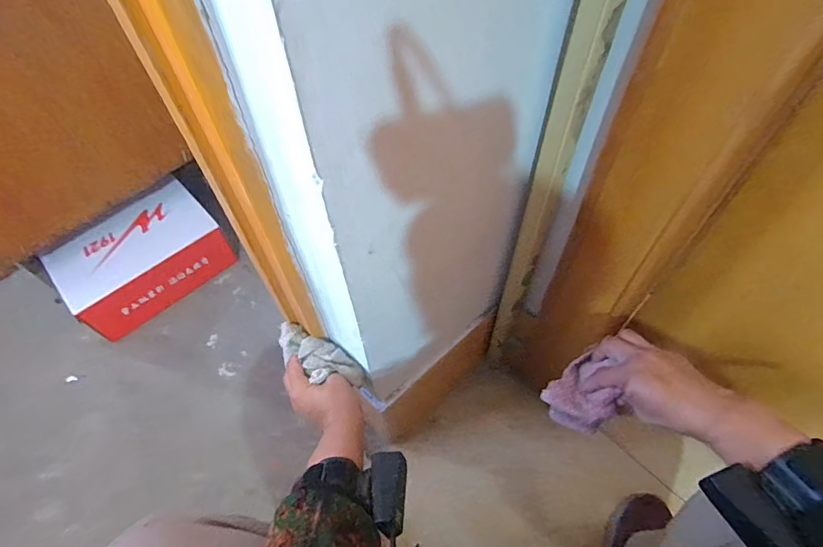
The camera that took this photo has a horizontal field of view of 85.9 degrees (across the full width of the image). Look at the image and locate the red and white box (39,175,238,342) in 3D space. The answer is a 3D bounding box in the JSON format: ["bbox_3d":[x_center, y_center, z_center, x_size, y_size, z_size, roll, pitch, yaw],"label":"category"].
[{"bbox_3d":[-0.576,-0.033,0.958,0.185,0.128,0.312,38,65,24],"label":"red and white box"}]

